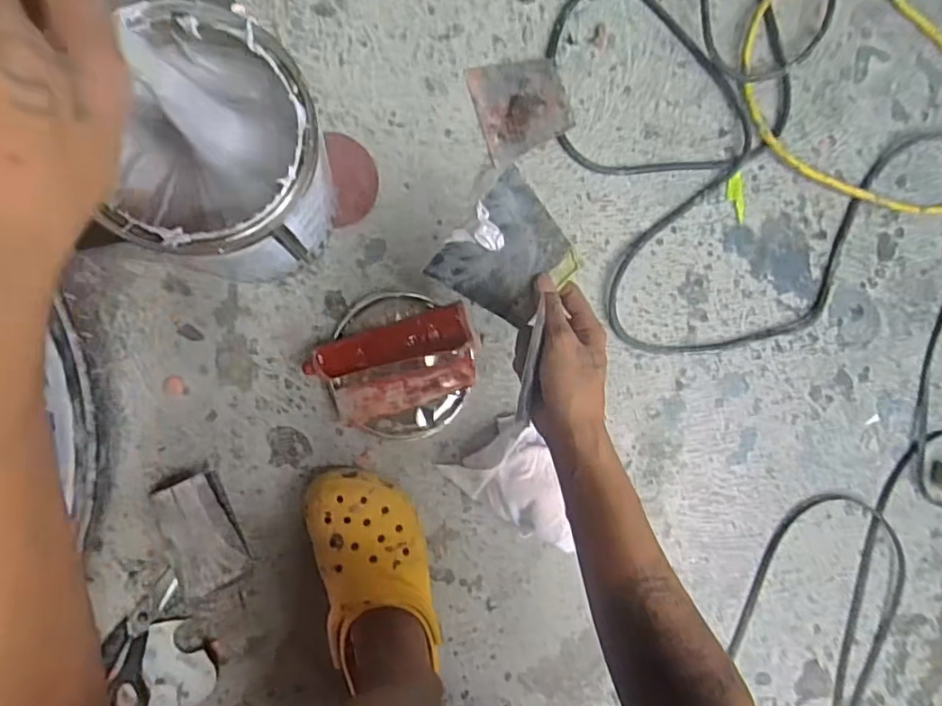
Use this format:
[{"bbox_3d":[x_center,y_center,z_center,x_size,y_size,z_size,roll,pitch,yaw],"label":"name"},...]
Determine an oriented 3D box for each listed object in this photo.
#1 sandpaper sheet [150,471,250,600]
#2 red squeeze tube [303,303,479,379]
[{"bbox_3d":[-0.268,0.180,0.554,0.064,0.017,0.112,-20,96,-8],"label":"sandpaper sheet"},{"bbox_3d":[-0.082,-0.011,0.571,0.167,0.036,0.043,-14,95,-8],"label":"red squeeze tube"}]

